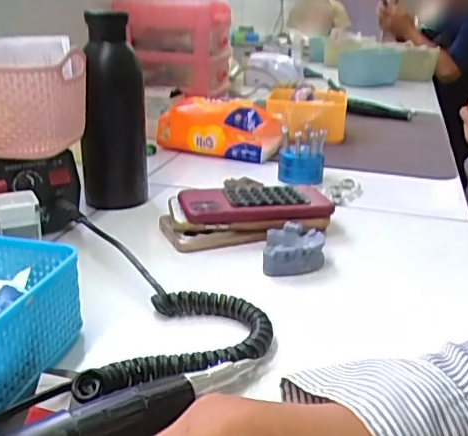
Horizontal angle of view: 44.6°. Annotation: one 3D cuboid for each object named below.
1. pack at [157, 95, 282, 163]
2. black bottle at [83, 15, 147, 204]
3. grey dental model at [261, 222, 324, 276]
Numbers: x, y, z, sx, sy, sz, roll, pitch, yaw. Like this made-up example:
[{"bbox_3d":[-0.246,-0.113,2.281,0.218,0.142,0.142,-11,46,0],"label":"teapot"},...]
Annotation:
[{"bbox_3d":[-0.025,-0.136,0.864,0.185,0.075,0.071,4,22,6],"label":"pack"},{"bbox_3d":[-0.129,-0.111,0.614,0.068,0.200,0.063,-2,23,-12],"label":"black bottle"},{"bbox_3d":[0.055,0.027,0.522,0.053,0.027,0.066,4,23,4],"label":"grey dental model"}]

